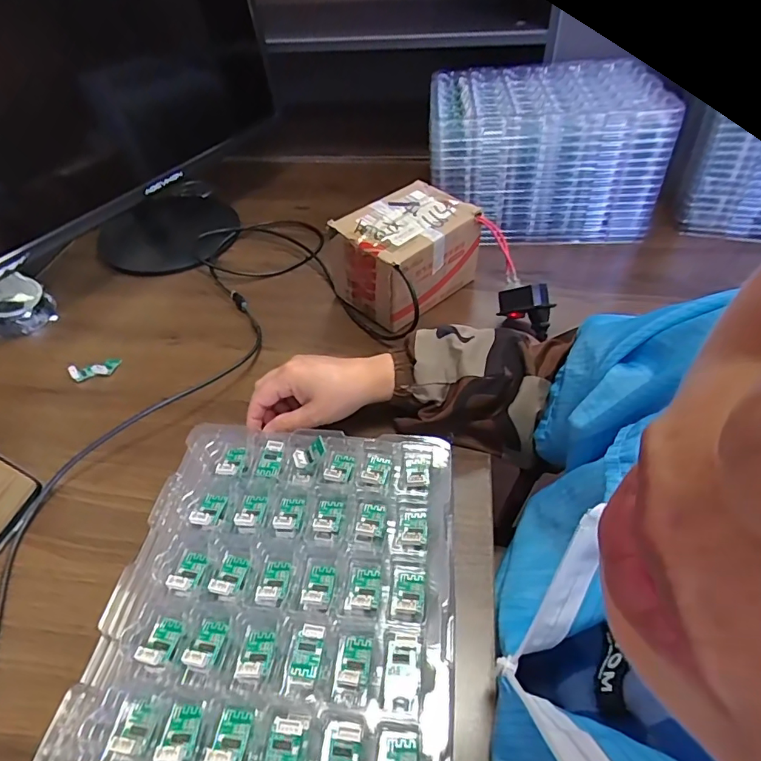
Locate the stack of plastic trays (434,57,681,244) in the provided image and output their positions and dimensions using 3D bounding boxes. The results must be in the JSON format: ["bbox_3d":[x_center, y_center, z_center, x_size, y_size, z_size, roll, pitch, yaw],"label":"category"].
[{"bbox_3d":[0.203,-0.292,0.648,0.270,0.181,0.184,-2,47,3],"label":"stack of plastic trays"}]

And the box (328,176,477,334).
[{"bbox_3d":[0.035,-0.144,0.564,0.118,0.102,0.159,33,57,30],"label":"box"}]

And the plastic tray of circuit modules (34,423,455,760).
[{"bbox_3d":[-0.063,0.149,0.299,0.209,0.024,0.278,2,47,6],"label":"plastic tray of circuit modules"}]

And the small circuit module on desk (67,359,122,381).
[{"bbox_3d":[-0.309,-0.012,0.520,0.050,0.014,0.019,-17,48,-11],"label":"small circuit module on desk"}]

